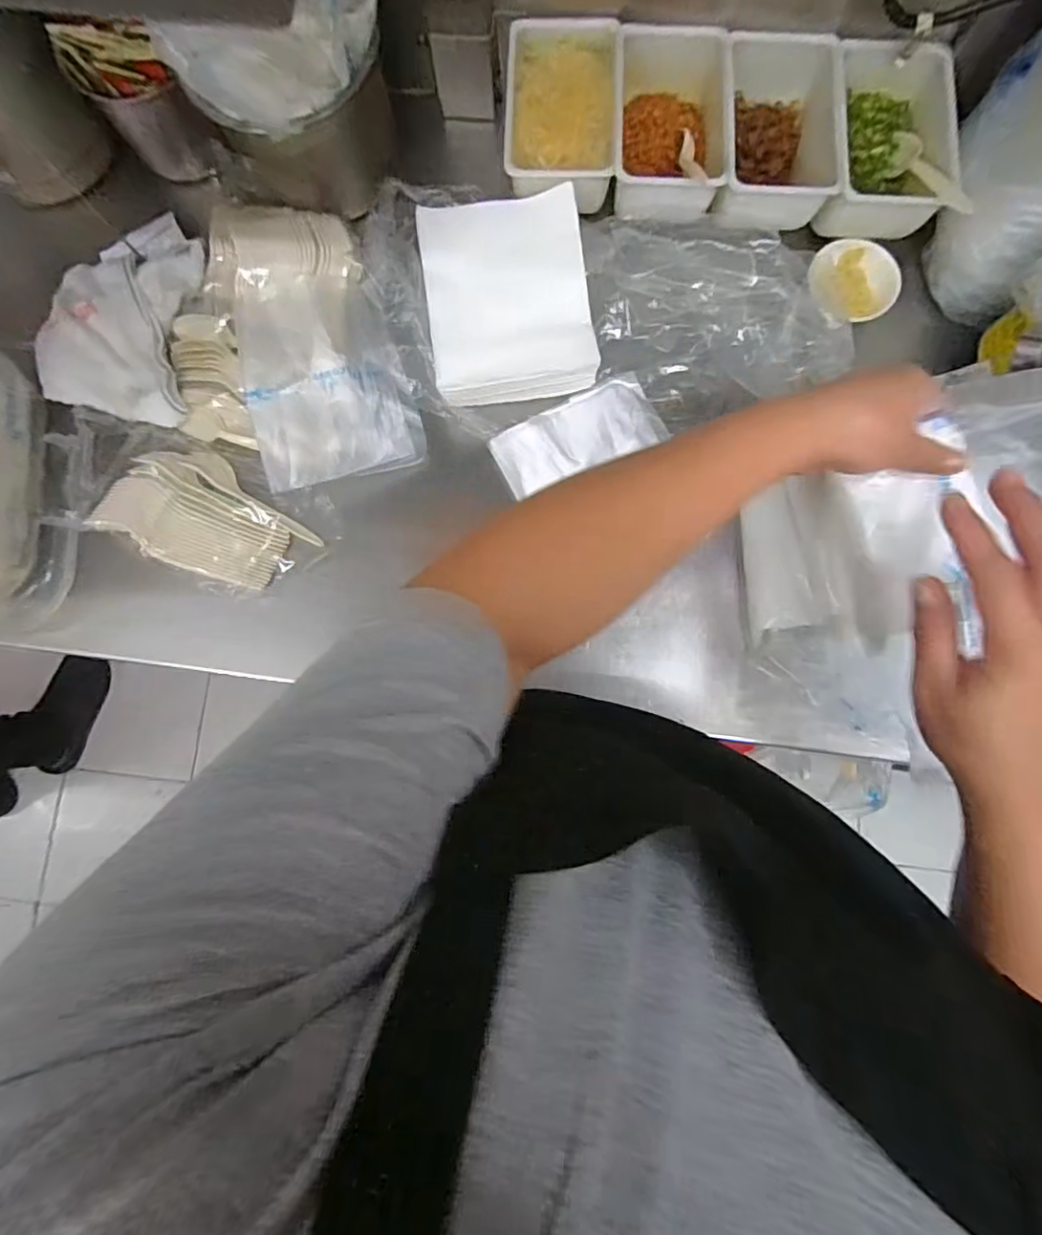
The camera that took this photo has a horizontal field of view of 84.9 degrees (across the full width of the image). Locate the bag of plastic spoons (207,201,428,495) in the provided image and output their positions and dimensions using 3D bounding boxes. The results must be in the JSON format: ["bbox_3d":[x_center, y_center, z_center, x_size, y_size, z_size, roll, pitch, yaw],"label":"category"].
[{"bbox_3d":[-0.177,-0.231,0.467,0.128,0.047,0.244,-22,82,-1],"label":"bag of plastic spoons"}]

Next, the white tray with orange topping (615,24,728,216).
[{"bbox_3d":[0.121,-0.401,0.468,0.091,0.052,0.148,3,83,3],"label":"white tray with orange topping"}]

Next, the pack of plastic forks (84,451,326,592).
[{"bbox_3d":[-0.263,-0.082,0.473,0.161,0.025,0.092,30,85,6],"label":"pack of plastic forks"}]

